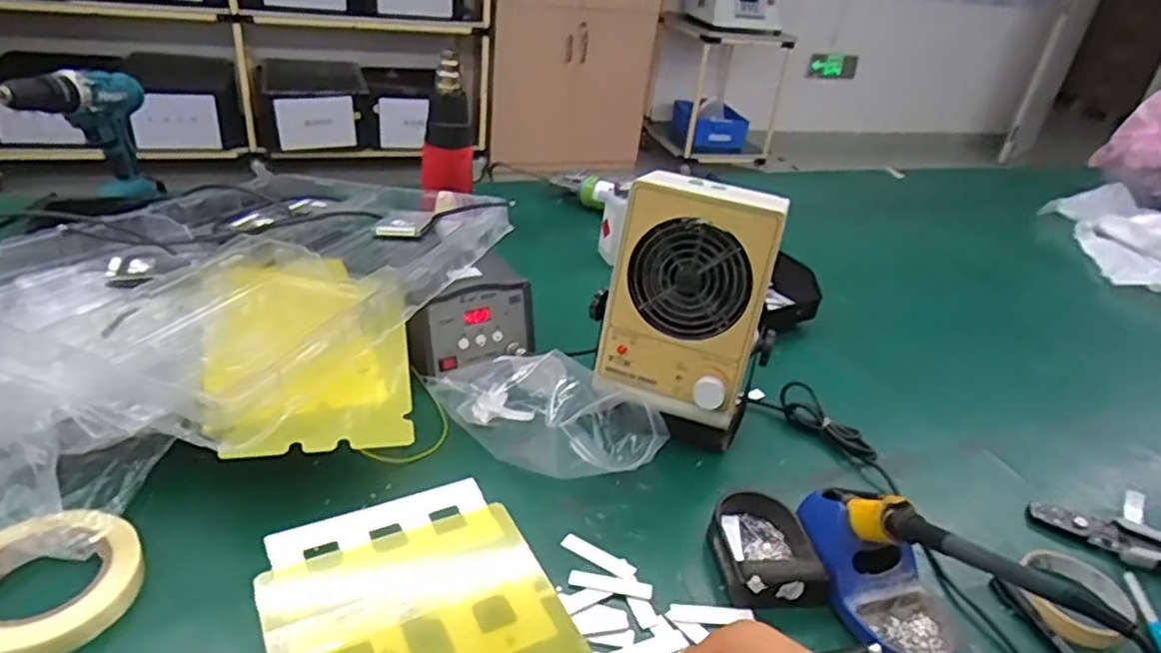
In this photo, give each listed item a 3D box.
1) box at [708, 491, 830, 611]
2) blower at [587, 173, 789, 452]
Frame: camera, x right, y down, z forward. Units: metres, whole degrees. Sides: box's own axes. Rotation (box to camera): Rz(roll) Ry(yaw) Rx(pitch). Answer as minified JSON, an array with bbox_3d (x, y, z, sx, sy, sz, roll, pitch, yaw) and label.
[{"bbox_3d":[0.151,0.183,0.591,0.079,0.033,0.112,3,32,-7],"label":"box"},{"bbox_3d":[0.104,-0.006,0.692,0.162,0.258,0.119,12,32,7],"label":"blower"}]

